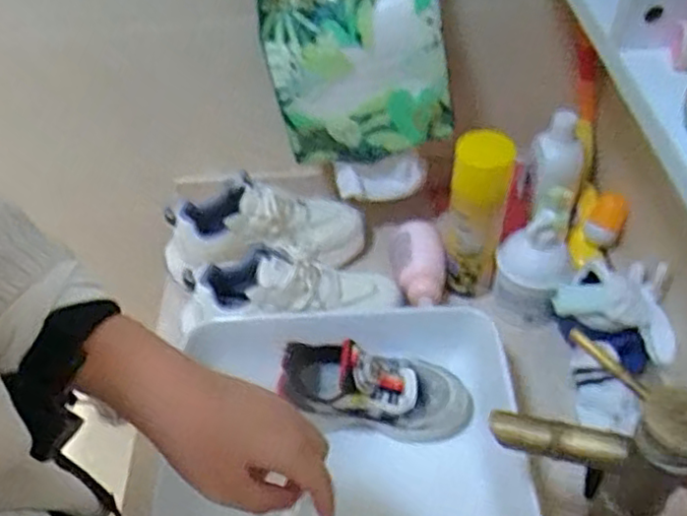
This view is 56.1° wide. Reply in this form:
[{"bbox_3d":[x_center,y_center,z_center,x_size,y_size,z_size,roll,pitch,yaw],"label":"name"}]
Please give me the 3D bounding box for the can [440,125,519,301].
[{"bbox_3d":[0.153,-0.045,0.761,0.066,0.216,0.055,3,48,8],"label":"can"}]

